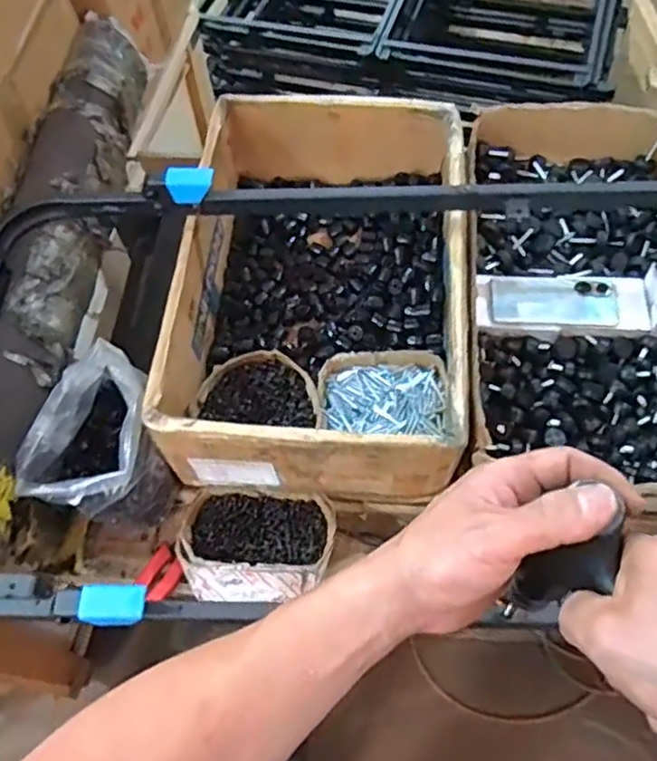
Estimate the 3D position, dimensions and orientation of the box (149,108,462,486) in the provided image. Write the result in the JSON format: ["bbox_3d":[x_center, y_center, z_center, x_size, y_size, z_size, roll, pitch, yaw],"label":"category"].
[{"bbox_3d":[-0.001,-0.136,0.888,0.338,0.164,0.546,3,62,5],"label":"box"}]

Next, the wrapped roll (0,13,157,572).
[{"bbox_3d":[-0.355,-0.180,0.857,0.129,0.100,0.826,-1,61,3],"label":"wrapped roll"}]

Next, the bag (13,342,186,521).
[{"bbox_3d":[-0.260,0.082,0.807,0.130,0.149,0.178,17,64,13],"label":"bag"}]

